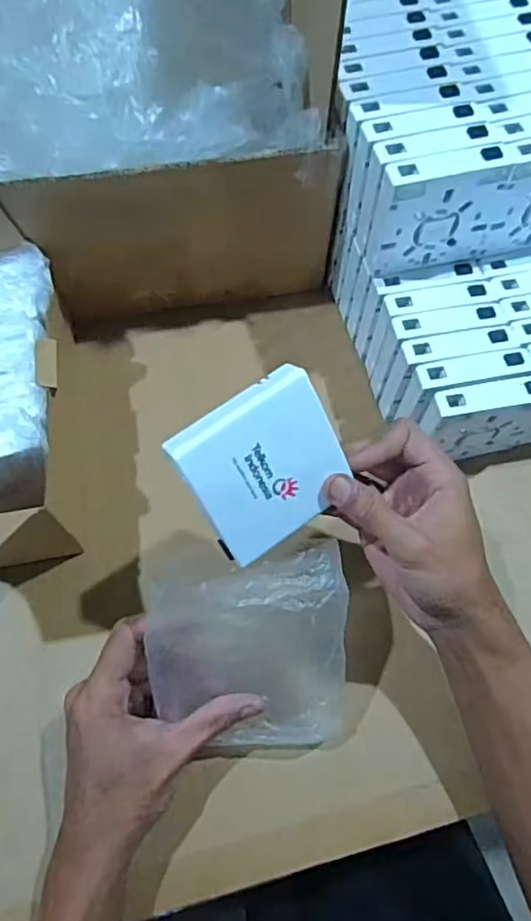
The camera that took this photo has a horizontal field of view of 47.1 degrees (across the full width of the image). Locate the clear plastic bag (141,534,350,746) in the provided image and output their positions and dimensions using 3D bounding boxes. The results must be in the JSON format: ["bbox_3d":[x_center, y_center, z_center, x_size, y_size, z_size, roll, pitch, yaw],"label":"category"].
[{"bbox_3d":[-0.009,0.114,0.360,0.115,0.017,0.129,-1,109,-8],"label":"clear plastic bag"}]

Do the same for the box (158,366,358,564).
[{"bbox_3d":[0.000,0.004,0.343,0.085,0.085,0.014,-32,27,-12],"label":"box"}]

